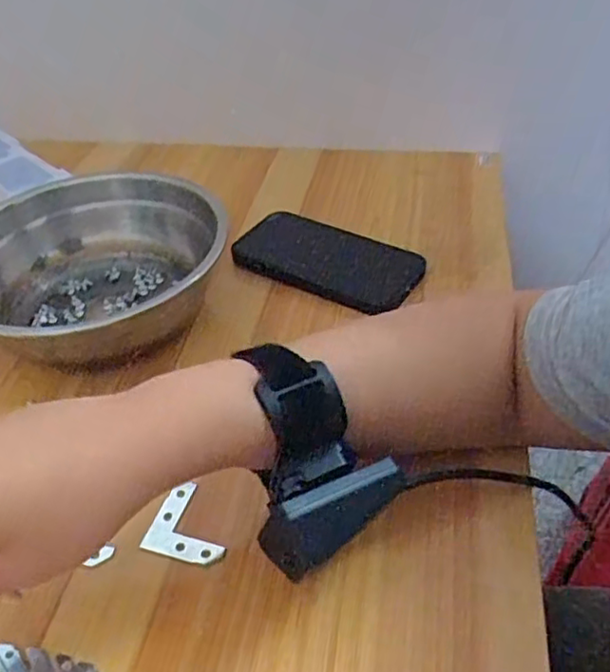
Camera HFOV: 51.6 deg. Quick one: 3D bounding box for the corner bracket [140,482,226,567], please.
[{"bbox_3d":[-0.059,0.100,0.337,0.043,0.006,0.039,12,45,17],"label":"corner bracket"}]

